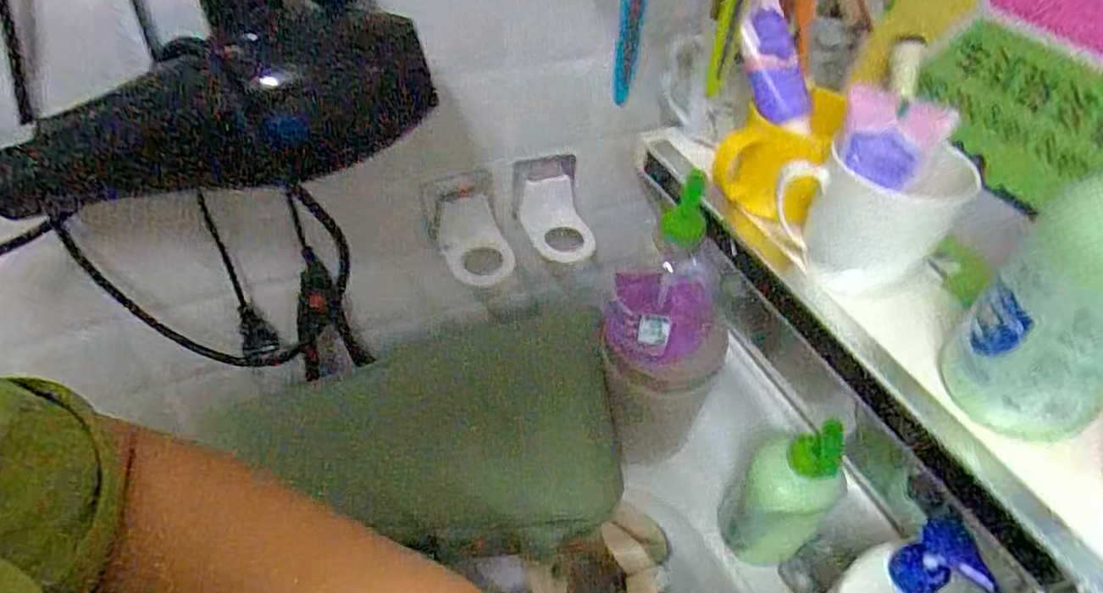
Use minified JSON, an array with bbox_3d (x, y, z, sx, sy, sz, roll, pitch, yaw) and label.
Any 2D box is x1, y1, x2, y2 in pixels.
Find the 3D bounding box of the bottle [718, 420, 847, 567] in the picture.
[{"bbox_3d":[0.182,0.154,0.517,0.057,0.170,0.072,-32,55,-32],"label":"bottle"}]

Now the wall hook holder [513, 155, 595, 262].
[{"bbox_3d":[0.006,-0.072,0.541,0.058,0.057,0.069,-18,48,-22],"label":"wall hook holder"}]

